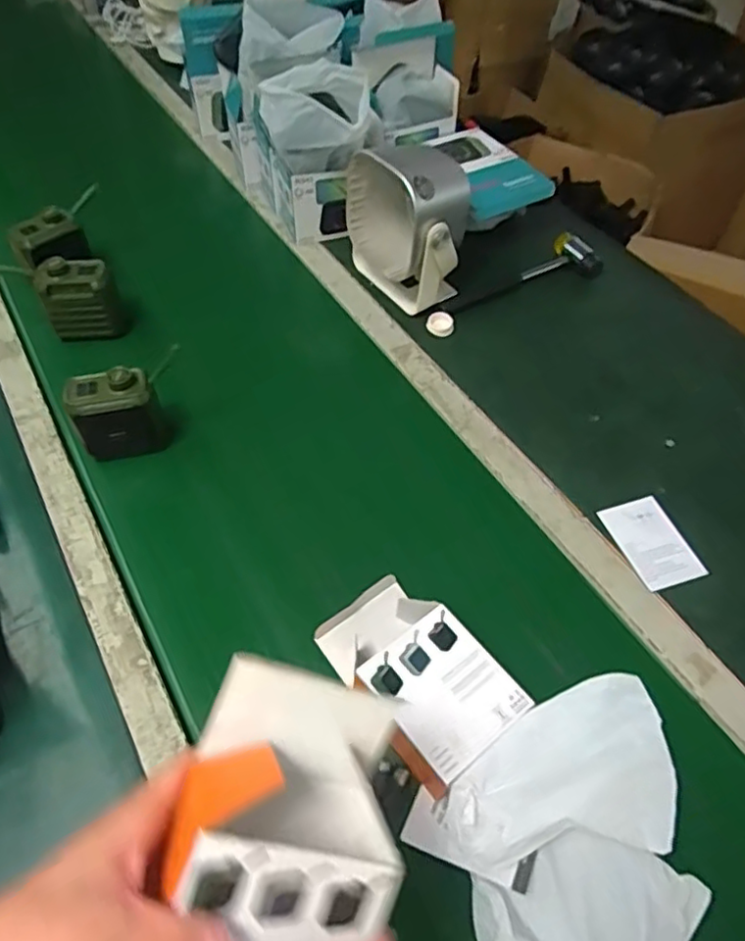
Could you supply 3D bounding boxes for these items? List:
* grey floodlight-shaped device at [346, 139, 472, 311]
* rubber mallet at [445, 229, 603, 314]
[{"bbox_3d":[0.051,-0.331,0.840,0.102,0.162,0.163,-32,60,-25],"label":"grey floodlight-shaped device"},{"bbox_3d":[0.214,-0.269,0.886,0.245,0.031,0.078,-26,58,-22],"label":"rubber mallet"}]

